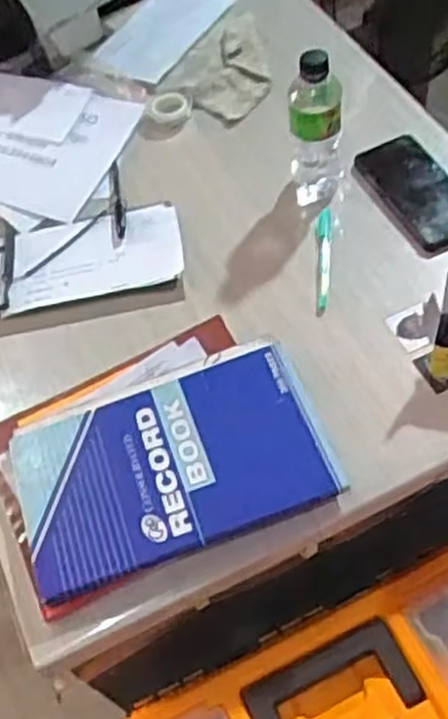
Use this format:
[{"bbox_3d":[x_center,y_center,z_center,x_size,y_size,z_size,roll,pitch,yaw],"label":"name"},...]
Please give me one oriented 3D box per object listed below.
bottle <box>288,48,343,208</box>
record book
[{"bbox_3d":[0.103,-0.255,0.856,0.060,0.184,0.052,1,57,10],"label":"bottle"},{"bbox_3d":[-0.050,0.093,0.719,0.282,0.021,0.177,-20,55,-4],"label":"record book"}]

